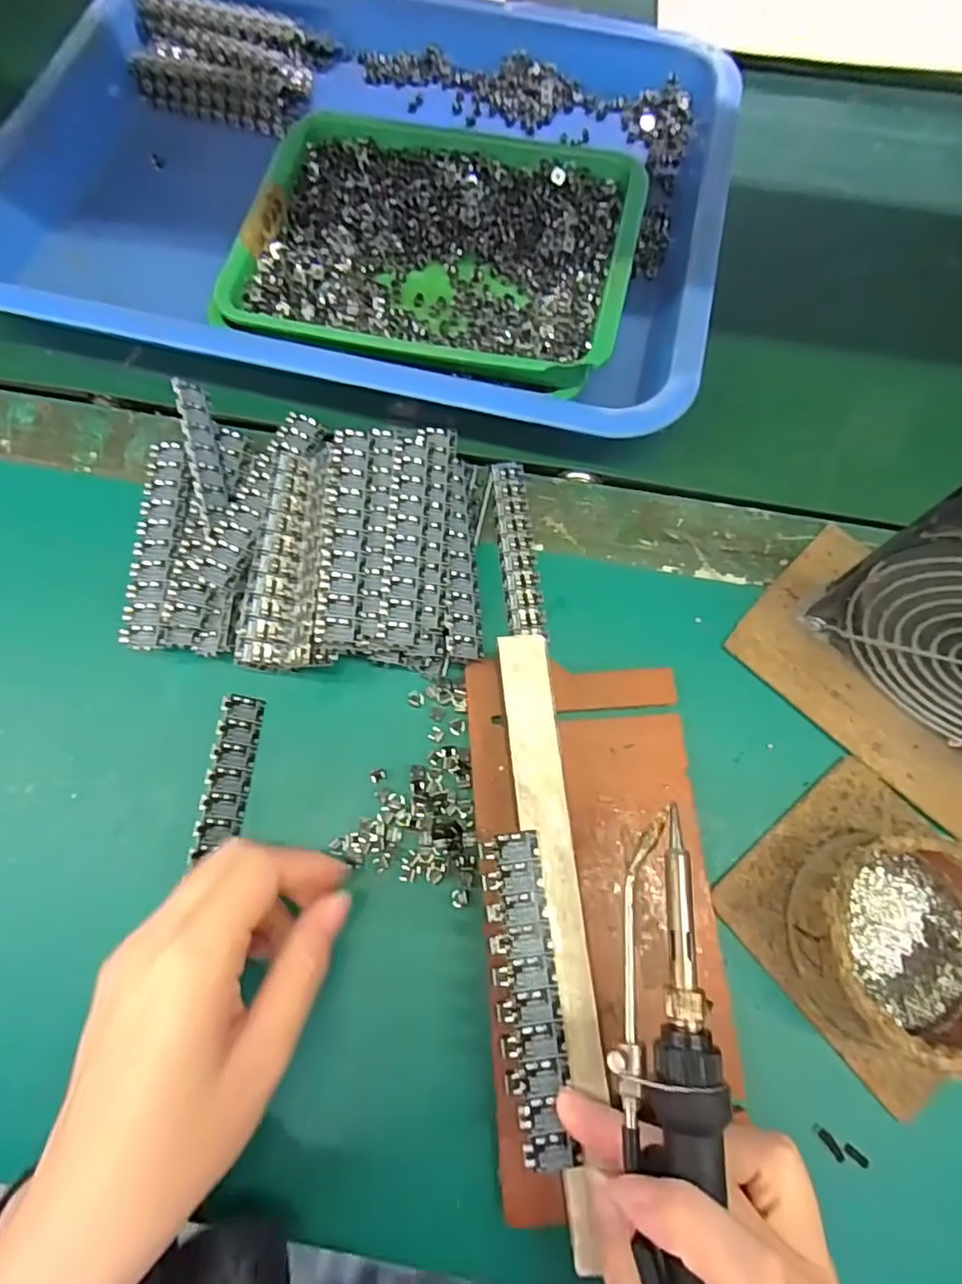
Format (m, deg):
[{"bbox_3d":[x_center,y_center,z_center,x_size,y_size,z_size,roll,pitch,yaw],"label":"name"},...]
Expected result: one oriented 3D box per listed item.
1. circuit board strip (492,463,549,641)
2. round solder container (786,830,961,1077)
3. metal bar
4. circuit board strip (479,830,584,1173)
[{"bbox_3d":[0.019,-0.051,0.329,0.019,0.004,0.101,-4,72,-2],"label":"circuit board strip"},{"bbox_3d":[0.171,0.121,0.253,0.083,0.041,0.078,0,71,-1],"label":"round solder container"},{"bbox_3d":[0.029,0.099,0.239,0.021,0.004,0.212,-5,71,-3],"label":"metal bar"},{"bbox_3d":[0.017,0.126,0.228,0.024,0.004,0.107,-6,71,-3],"label":"circuit board strip"}]

